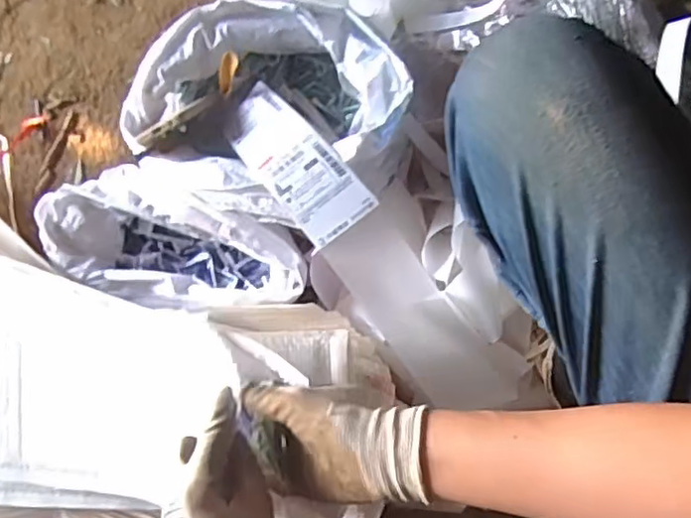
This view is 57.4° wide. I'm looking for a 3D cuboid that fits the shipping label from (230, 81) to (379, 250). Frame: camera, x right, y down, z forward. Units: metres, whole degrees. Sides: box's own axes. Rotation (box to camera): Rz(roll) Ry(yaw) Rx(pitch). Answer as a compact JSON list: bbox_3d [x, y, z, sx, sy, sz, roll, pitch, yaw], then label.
[{"bbox_3d":[-0.063,-0.114,0.679,0.075,0.032,0.240,-40,57,4],"label":"shipping label"}]

